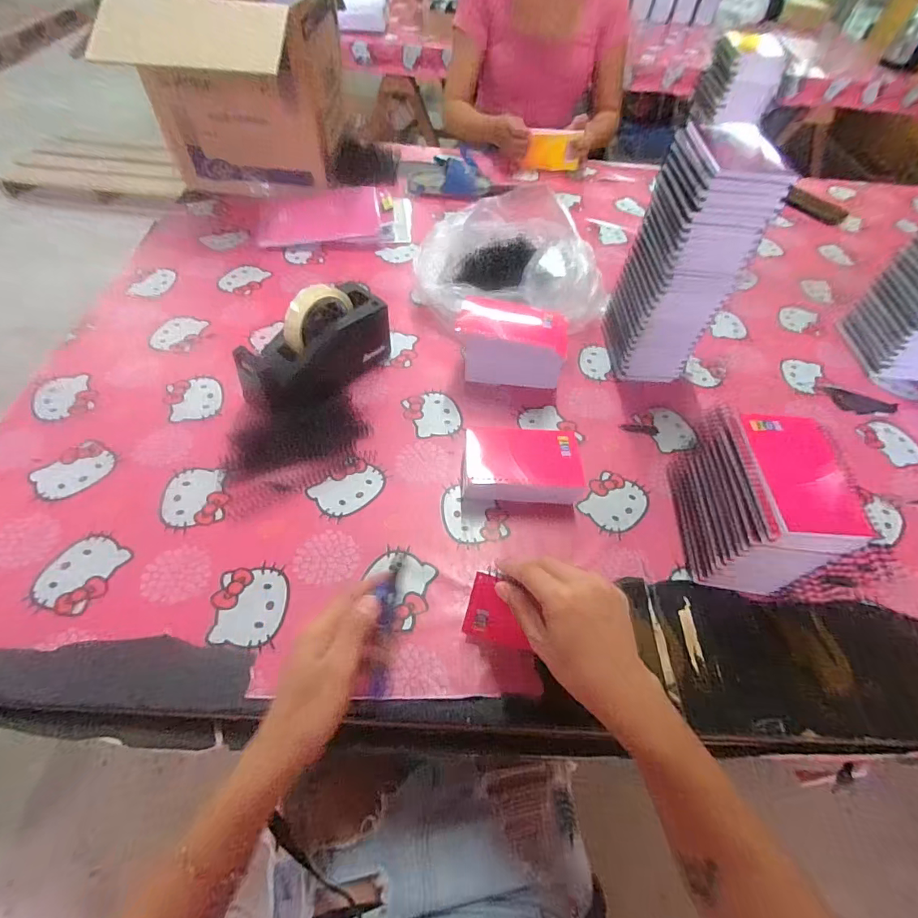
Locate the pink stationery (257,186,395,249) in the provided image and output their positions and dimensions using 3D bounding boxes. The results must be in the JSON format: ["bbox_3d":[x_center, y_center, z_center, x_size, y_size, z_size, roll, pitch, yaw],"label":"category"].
[{"bbox_3d":[-0.252,-0.463,0.873,0.243,0.020,0.160,-9,67,-4],"label":"pink stationery"}]

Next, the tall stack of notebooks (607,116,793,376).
[{"bbox_3d":[0.285,-0.244,0.604,0.103,0.282,0.131,2,54,-3],"label":"tall stack of notebooks"}]

